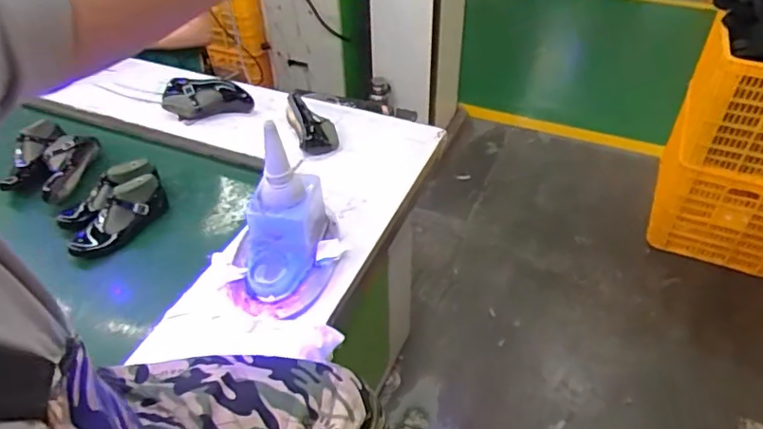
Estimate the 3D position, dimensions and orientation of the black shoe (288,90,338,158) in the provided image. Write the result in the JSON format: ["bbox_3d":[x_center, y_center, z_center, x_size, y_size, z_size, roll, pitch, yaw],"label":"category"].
[{"bbox_3d":[-0.161,-0.206,1.281,0.087,0.064,0.185,-17,46,-16],"label":"black shoe"}]

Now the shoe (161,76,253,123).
[{"bbox_3d":[-0.414,-0.271,1.367,0.207,0.092,0.075,-8,44,-8],"label":"shoe"}]

